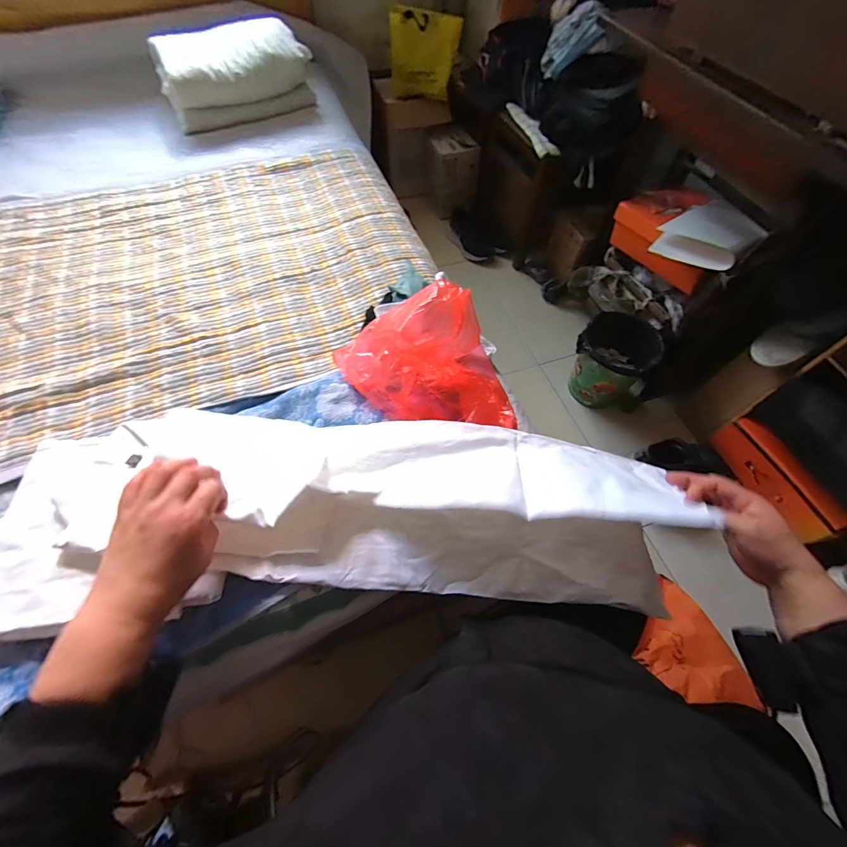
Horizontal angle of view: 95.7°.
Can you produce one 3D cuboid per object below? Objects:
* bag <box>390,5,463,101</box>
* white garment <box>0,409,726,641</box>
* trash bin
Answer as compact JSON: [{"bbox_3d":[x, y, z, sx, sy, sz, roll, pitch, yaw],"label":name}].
[{"bbox_3d":[0.006,-1.380,1.441,0.243,0.247,0.069,-2,60,-2],"label":"bag"},{"bbox_3d":[-0.084,0.095,0.462,0.795,0.116,0.259,2,60,-5],"label":"white garment"},{"bbox_3d":[0.581,-0.185,1.187,0.224,0.224,0.227,0,60,-1],"label":"trash bin"}]

